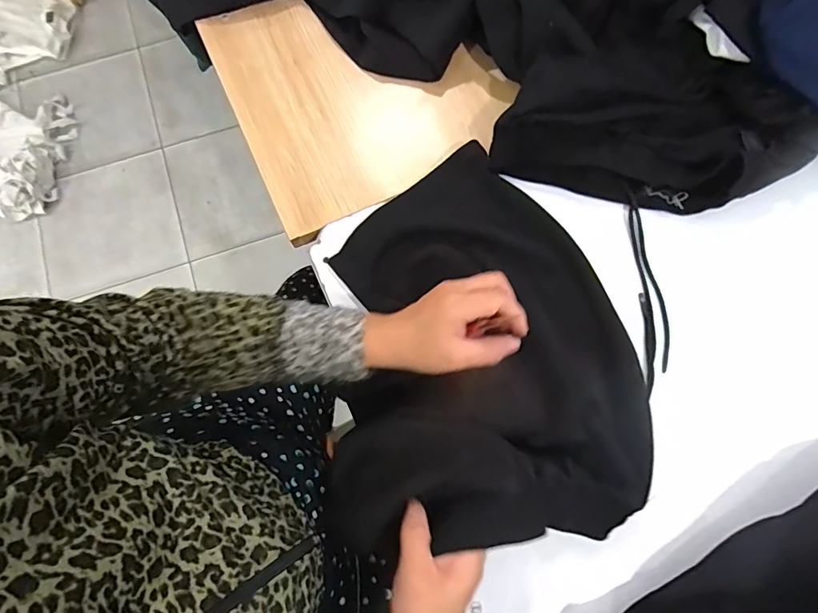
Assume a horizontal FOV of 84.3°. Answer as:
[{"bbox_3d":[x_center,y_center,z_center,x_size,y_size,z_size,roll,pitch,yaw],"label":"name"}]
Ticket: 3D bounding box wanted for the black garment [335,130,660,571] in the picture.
[{"bbox_3d":[0.059,0.011,0.435,0.270,0.112,0.389,-5,77,0],"label":"black garment"}]

